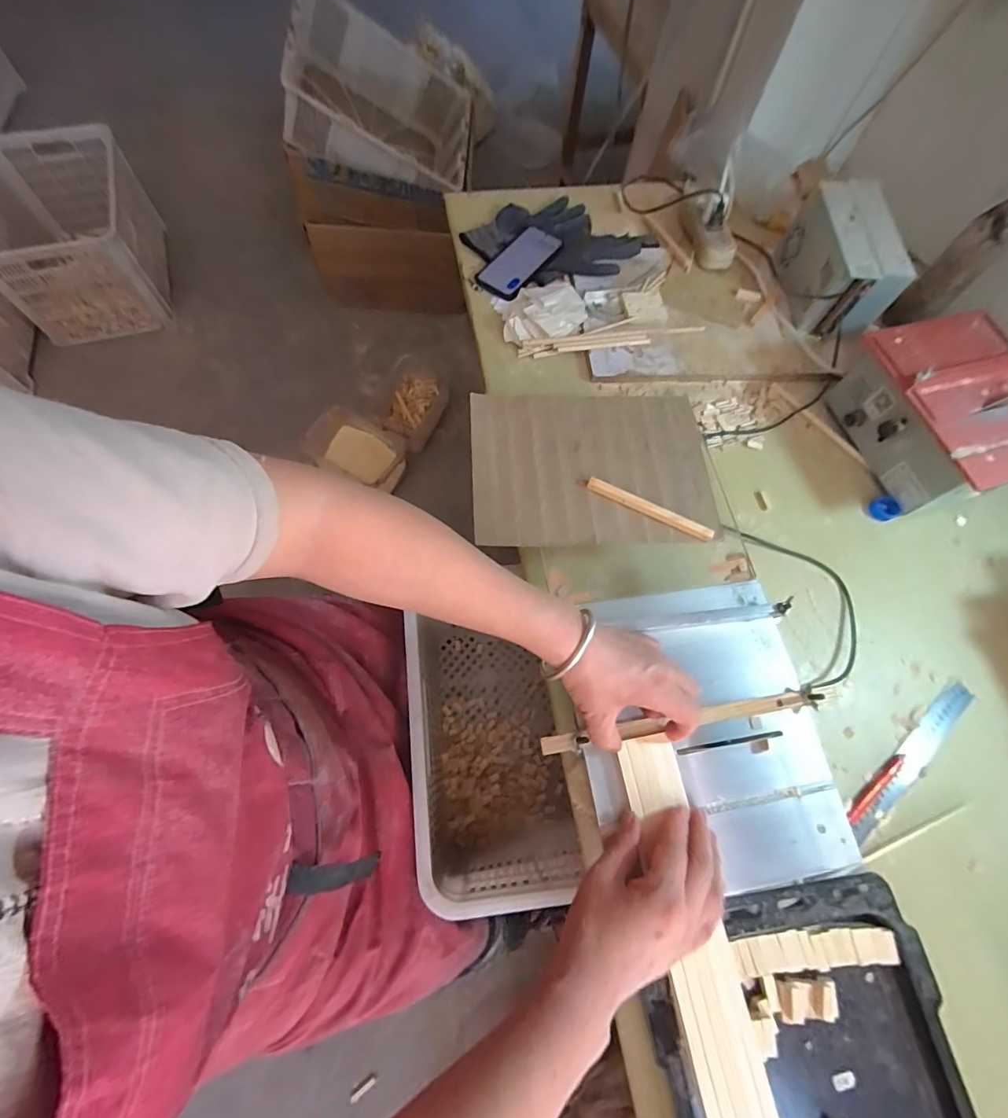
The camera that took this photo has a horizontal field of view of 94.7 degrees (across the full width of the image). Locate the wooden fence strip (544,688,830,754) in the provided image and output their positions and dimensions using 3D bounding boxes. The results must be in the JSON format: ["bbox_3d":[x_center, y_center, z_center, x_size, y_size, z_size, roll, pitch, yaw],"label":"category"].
[{"bbox_3d":[0.173,0.151,0.436,0.278,0.022,0.016,-8,68,-6],"label":"wooden fence strip"}]

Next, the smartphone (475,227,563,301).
[{"bbox_3d":[0.027,-0.495,0.772,0.076,0.016,0.156,35,70,11],"label":"smartphone"}]

